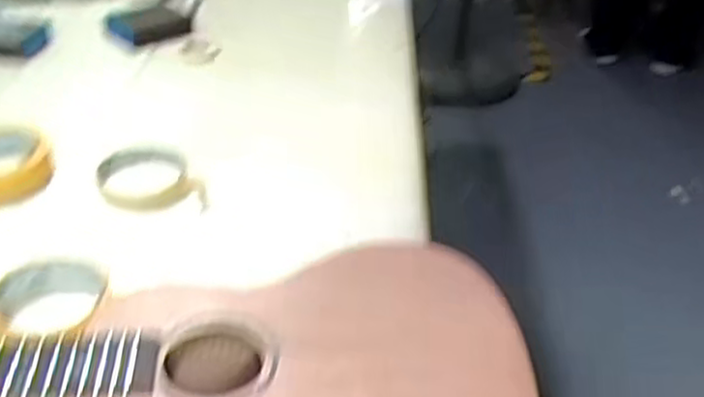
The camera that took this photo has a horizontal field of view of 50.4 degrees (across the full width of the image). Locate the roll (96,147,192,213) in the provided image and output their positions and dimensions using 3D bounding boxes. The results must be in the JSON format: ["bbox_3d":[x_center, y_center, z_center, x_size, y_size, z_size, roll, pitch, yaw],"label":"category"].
[{"bbox_3d":[-0.198,-0.022,0.707,0.082,0.026,0.084,2,36,-1],"label":"roll"}]

